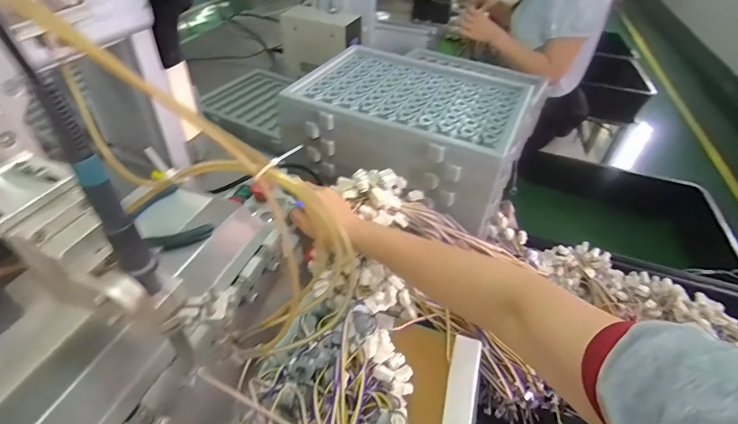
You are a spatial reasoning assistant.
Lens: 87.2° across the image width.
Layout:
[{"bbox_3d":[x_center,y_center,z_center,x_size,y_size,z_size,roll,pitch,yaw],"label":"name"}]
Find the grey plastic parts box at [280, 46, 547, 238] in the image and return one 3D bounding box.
[{"bbox_3d":[0.082,-0.170,0.750,0.408,0.136,0.336,25,45,21],"label":"grey plastic parts box"}]

